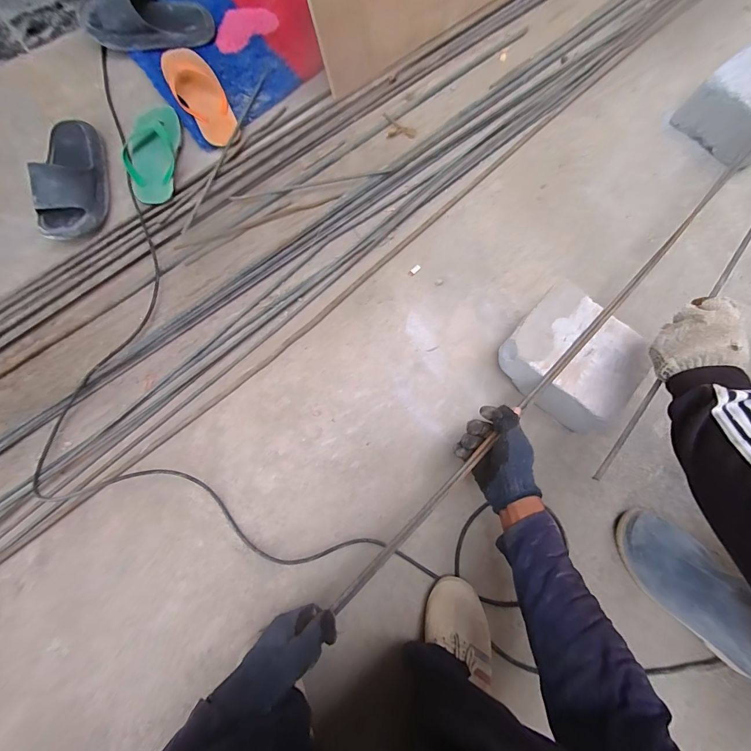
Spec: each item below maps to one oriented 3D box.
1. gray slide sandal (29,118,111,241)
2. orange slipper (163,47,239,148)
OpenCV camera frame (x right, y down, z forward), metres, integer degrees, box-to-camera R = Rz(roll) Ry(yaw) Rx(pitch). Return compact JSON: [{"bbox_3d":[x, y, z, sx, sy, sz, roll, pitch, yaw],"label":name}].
[{"bbox_3d":[-0.607,-0.396,0.666,0.121,0.063,0.259,-14,75,-5],"label":"gray slide sandal"},{"bbox_3d":[-0.382,-0.611,0.732,0.094,0.035,0.242,-31,95,-9],"label":"orange slipper"}]

